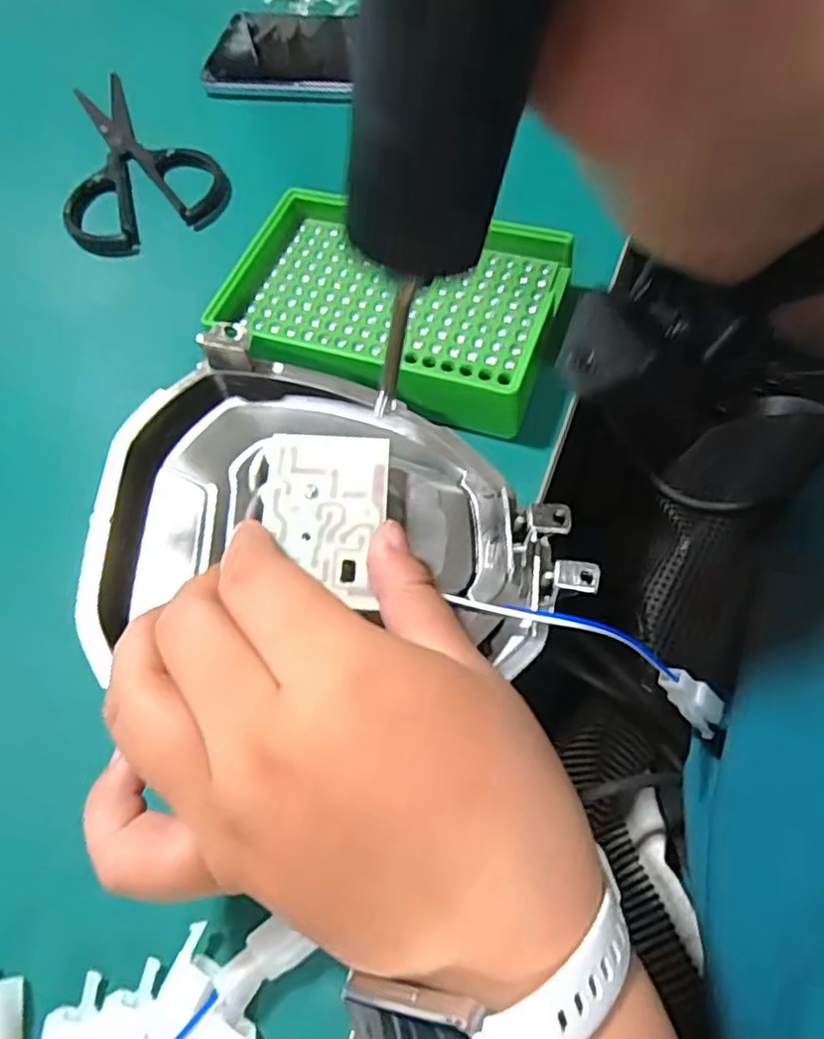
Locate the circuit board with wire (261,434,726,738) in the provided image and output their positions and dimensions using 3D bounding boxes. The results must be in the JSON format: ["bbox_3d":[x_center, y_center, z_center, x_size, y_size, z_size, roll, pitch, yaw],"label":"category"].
[{"bbox_3d":[0.035,0.026,0.228,0.188,0.021,0.050,28,64,-9],"label":"circuit board with wire"}]

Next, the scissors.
[{"bbox_3d":[-0.158,-0.206,0.376,0.084,0.010,0.148,-23,62,-7],"label":"scissors"}]

